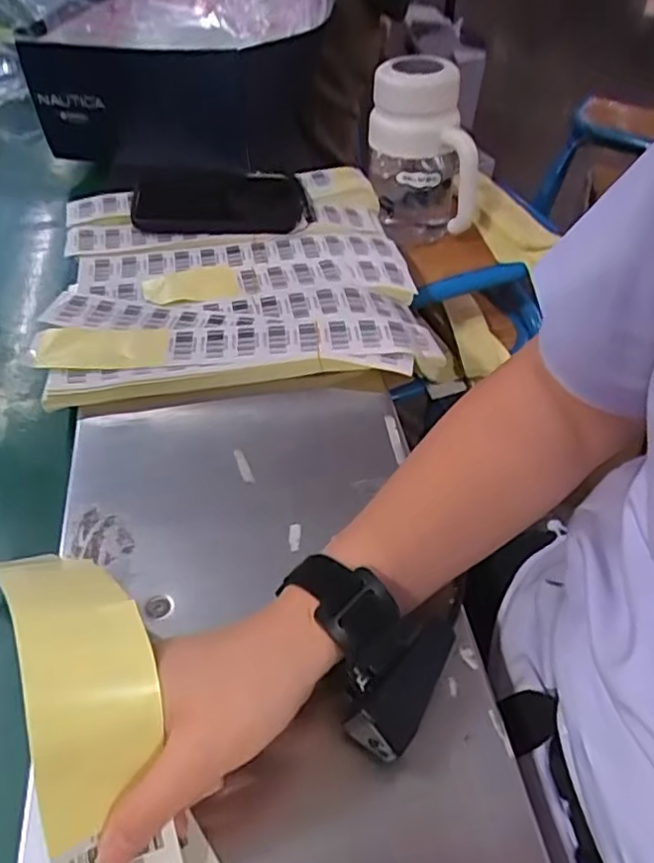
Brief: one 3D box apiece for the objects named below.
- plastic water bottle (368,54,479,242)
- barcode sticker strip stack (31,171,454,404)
[{"bbox_3d":[0.108,-0.307,0.719,0.118,0.183,0.096,5,47,2],"label":"plastic water bottle"},{"bbox_3d":[-0.088,-0.150,0.625,0.334,0.049,0.322,-5,48,-6],"label":"barcode sticker strip stack"}]

